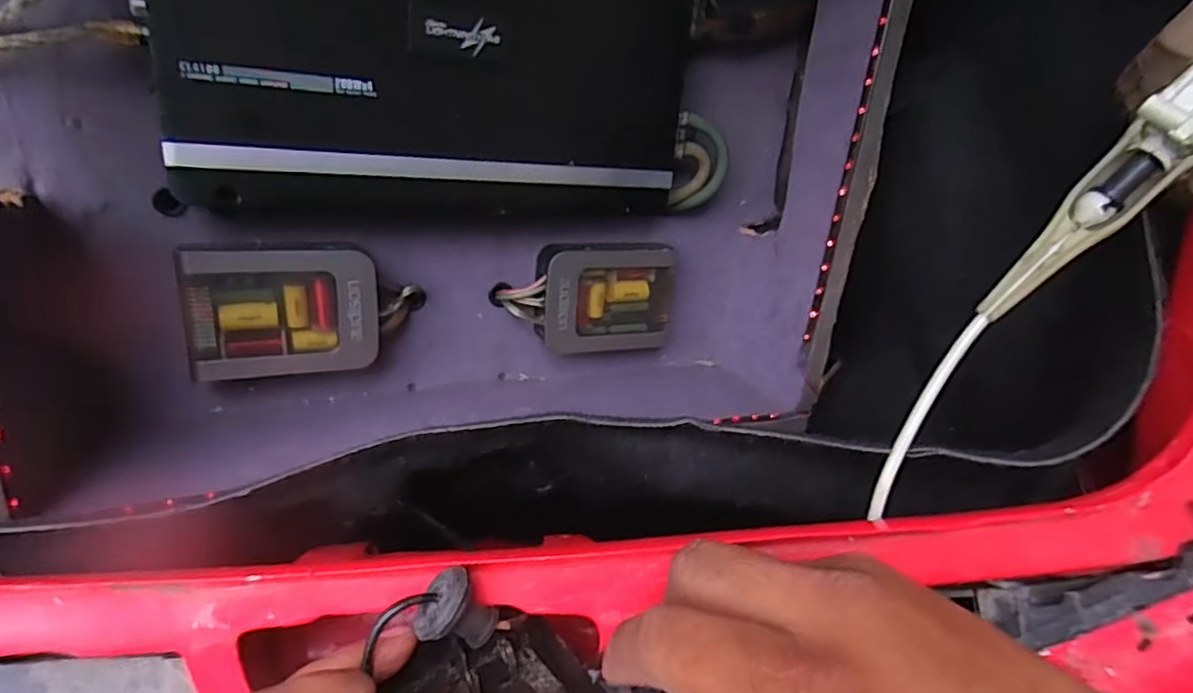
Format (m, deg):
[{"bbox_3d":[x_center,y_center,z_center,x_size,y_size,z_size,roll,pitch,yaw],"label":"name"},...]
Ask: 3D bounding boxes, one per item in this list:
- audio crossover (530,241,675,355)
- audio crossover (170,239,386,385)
[{"bbox_3d":[0.005,-0.043,0.566,0.117,0.039,0.094,-4,111,-27],"label":"audio crossover"},{"bbox_3d":[-0.221,-0.027,0.459,0.120,0.030,0.092,-4,109,-23],"label":"audio crossover"}]

